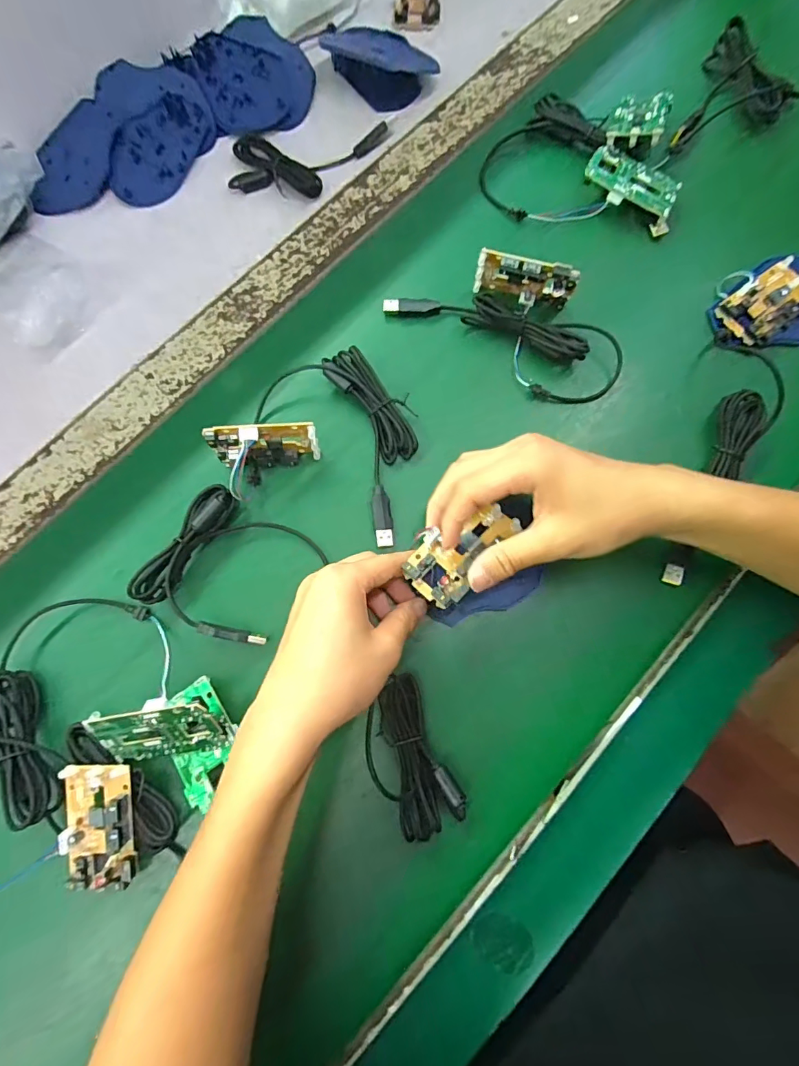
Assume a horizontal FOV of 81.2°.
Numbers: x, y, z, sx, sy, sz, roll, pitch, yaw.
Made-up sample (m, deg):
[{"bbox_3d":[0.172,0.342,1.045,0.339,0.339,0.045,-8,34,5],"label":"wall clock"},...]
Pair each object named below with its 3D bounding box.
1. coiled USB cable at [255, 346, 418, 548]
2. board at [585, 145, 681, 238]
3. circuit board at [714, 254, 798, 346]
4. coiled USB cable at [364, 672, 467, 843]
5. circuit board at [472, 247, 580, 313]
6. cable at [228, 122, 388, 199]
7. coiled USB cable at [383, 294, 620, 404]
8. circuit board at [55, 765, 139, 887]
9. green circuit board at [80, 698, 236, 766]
[{"bbox_3d":[-0.034,-0.078,0.362,0.157,0.018,0.093,44,82,9],"label":"coiled USB cable"},{"bbox_3d":[0.200,-0.296,0.399,0.082,0.022,0.048,30,80,6],"label":"board"},{"bbox_3d":[0.297,-0.187,0.373,0.079,0.011,0.044,-37,80,-7],"label":"circuit board"},{"bbox_3d":[0.005,0.149,0.313,0.047,0.035,0.093,-24,79,-5],"label":"coiled USB cable"},{"bbox_3d":[0.098,-0.200,0.369,0.076,0.045,0.017,18,79,4],"label":"circuit board"},{"bbox_3d":[-0.084,-0.337,0.421,0.136,0.010,0.070,3,78,1],"label":"cable"},{"bbox_3d":[0.080,-0.153,0.372,0.193,0.023,0.067,17,79,4],"label":"coiled USB cable"},{"bbox_3d":[-0.193,0.187,0.296,0.044,0.013,0.073,-6,78,-1],"label":"circuit board"},{"bbox_3d":[-0.150,0.127,0.297,0.083,0.008,0.048,-7,122,4],"label":"green circuit board"}]

